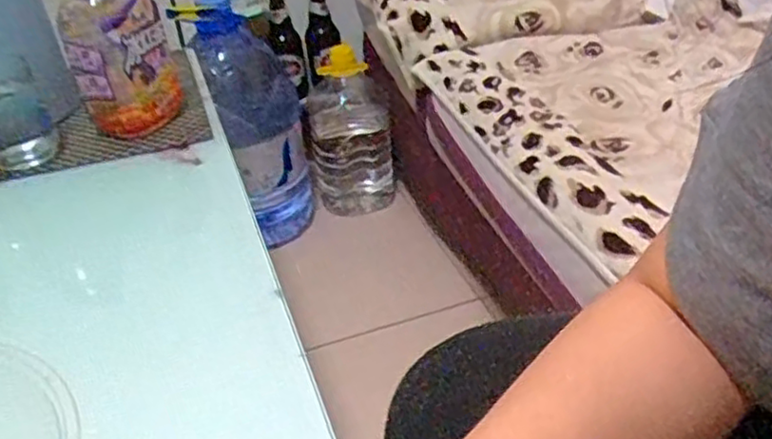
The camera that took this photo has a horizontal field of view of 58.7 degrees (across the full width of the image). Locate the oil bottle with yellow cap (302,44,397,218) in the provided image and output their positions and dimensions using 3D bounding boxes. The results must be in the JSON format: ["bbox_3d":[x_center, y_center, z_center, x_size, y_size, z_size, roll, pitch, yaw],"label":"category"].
[{"bbox_3d":[-0.071,-0.163,1.374,0.159,0.308,0.182,-6,34,0],"label":"oil bottle with yellow cap"}]

